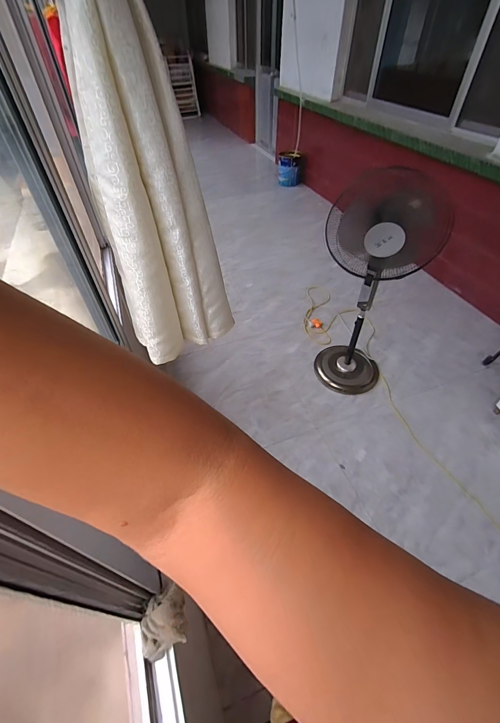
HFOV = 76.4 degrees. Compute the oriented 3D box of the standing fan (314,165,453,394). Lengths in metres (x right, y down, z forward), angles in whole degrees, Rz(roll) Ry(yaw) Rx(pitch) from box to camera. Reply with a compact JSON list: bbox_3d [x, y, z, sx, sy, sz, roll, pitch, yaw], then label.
[{"bbox_3d":[0.571,-0.246,1.635,0.394,1.118,0.307,30,55,25],"label":"standing fan"}]

